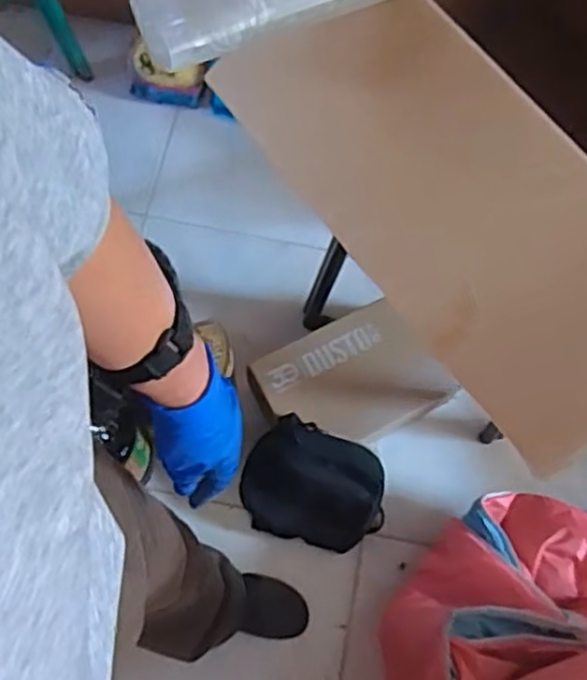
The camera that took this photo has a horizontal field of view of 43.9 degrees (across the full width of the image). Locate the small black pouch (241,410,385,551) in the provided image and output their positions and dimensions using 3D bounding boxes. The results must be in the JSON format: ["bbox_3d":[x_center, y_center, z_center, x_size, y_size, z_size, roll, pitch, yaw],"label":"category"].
[{"bbox_3d":[0.033,0.233,1.144,0.225,0.208,0.065,15,31,6],"label":"small black pouch"}]

